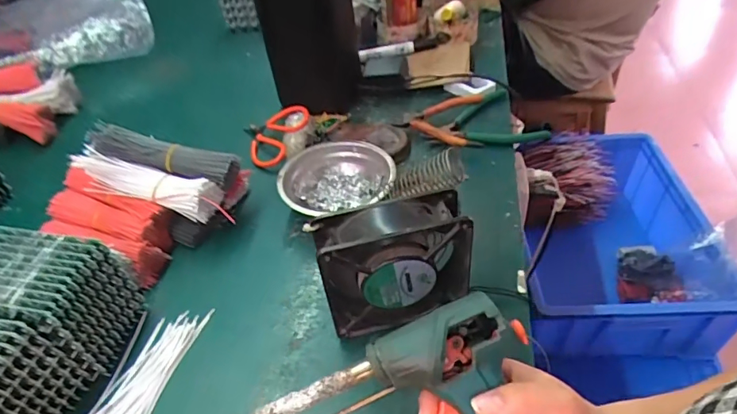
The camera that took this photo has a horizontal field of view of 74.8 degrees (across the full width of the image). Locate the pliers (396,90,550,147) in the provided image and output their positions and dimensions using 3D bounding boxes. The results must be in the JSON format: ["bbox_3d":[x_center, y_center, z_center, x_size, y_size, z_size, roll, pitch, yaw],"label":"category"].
[{"bbox_3d":[0.125,-0.111,0.607,0.168,0.021,0.094,-6,42,0],"label":"pliers"}]

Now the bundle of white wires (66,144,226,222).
[{"bbox_3d":[-0.238,-0.026,0.509,0.159,0.061,0.033,7,44,13],"label":"bundle of white wires"}]

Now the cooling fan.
[{"bbox_3d":[0.021,0.053,0.395,0.113,0.124,0.037,-12,42,-6],"label":"cooling fan"}]

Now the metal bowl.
[{"bbox_3d":[-0.033,-0.025,0.541,0.123,0.053,0.118,-3,42,3],"label":"metal bowl"}]

